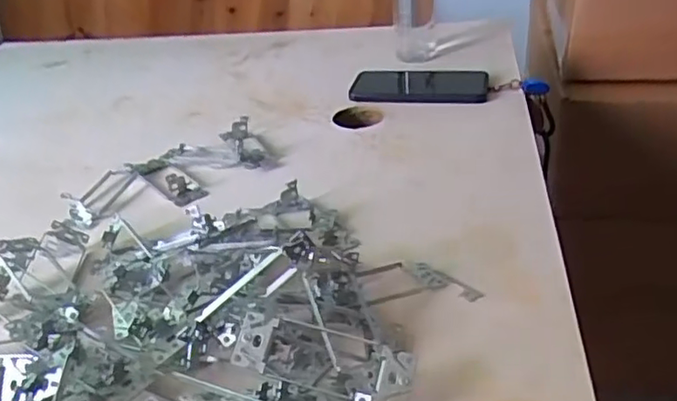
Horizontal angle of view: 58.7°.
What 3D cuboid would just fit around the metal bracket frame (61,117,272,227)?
[{"bbox_3d":[-0.173,-0.032,0.619,0.205,0.025,0.096,-17,34,-18],"label":"metal bracket frame"}]

